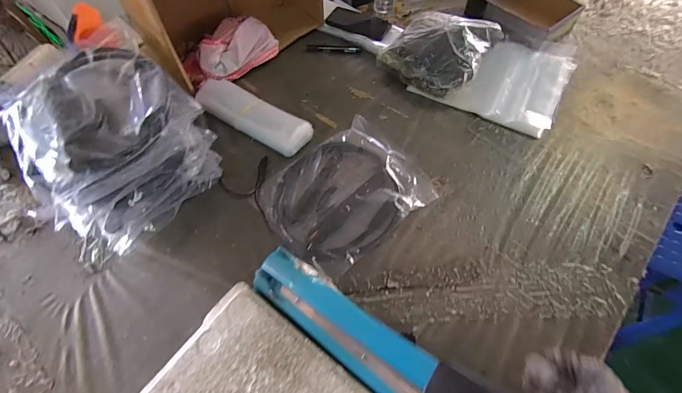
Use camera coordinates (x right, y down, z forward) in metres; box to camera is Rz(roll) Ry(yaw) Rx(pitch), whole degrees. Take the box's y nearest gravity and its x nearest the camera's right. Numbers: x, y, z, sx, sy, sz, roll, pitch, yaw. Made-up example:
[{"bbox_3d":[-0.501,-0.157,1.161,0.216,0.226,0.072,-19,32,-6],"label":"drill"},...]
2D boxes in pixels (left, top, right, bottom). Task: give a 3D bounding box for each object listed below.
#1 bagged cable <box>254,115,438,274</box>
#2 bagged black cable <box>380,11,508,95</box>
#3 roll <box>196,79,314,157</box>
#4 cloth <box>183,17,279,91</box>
[{"bbox_3d":[0.002,-0.015,0.640,0.288,0.039,0.240,-37,66,-19],"label":"bagged cable"},{"bbox_3d":[0.242,-0.362,0.825,0.218,0.082,0.275,35,66,19],"label":"bagged black cable"},{"bbox_3d":[-0.191,-0.178,0.745,0.266,0.053,0.096,28,64,16],"label":"roll"},{"bbox_3d":[-0.262,-0.347,0.820,0.234,0.094,0.118,-26,63,-14],"label":"cloth"}]

